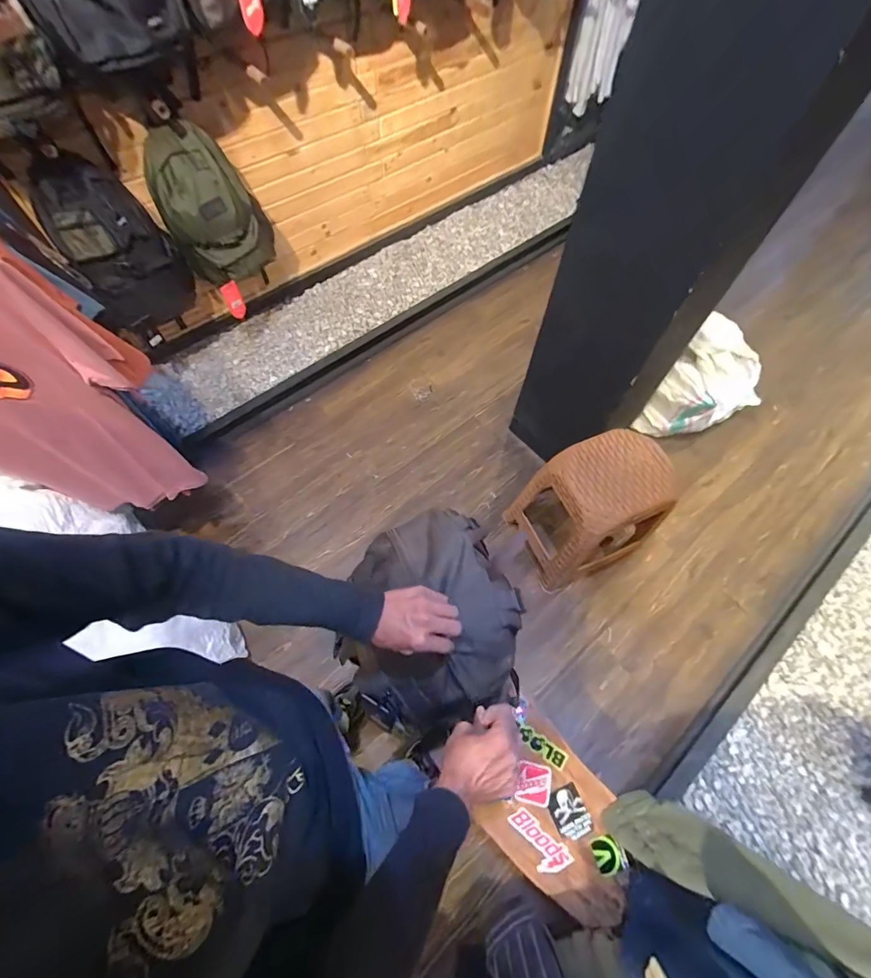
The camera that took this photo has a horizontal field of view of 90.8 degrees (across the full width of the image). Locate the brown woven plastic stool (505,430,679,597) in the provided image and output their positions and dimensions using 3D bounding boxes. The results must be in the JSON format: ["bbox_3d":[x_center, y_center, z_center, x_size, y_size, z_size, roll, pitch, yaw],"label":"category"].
[{"bbox_3d":[0.477,0.076,1.347,0.368,0.452,0.291,-20,65,-11],"label":"brown woven plastic stool"}]

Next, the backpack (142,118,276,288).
[{"bbox_3d":[-0.740,-0.925,1.422,0.311,0.393,0.307,-20,65,-11],"label":"backpack"}]

